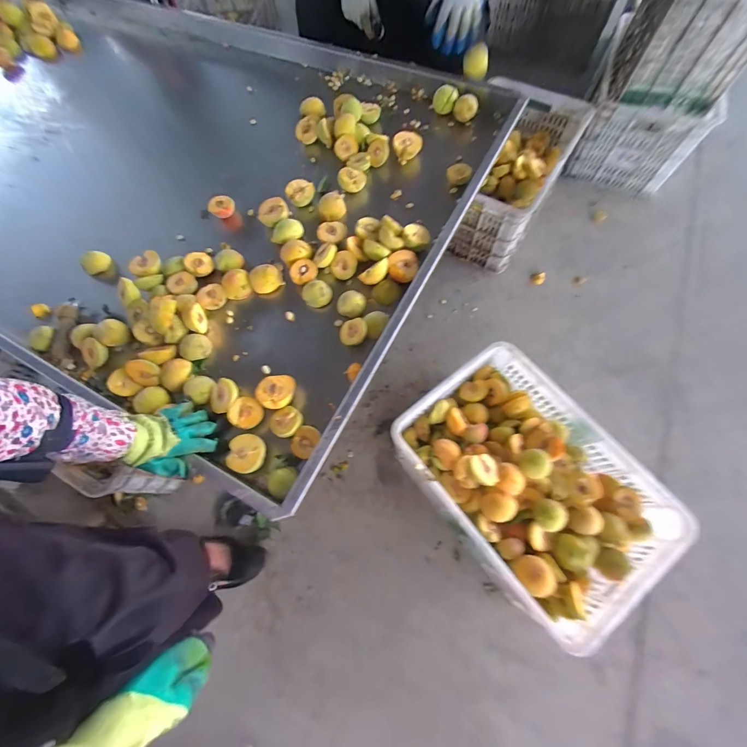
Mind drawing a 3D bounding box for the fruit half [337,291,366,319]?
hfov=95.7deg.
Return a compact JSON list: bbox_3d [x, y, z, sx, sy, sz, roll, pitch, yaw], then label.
[{"bbox_3d":[-0.046,-0.142,0.683,0.061,0.028,0.052,-7,70,1],"label":"fruit half"}]

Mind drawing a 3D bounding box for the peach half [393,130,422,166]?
[{"bbox_3d":[0.079,-0.553,0.824,0.066,0.041,0.062,-31,72,-7],"label":"peach half"}]

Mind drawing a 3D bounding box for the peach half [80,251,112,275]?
[{"bbox_3d":[-0.640,-0.253,0.776,0.051,0.031,0.055,-1,71,3],"label":"peach half"}]

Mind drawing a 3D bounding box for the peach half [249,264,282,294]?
[{"bbox_3d":[-0.229,-0.203,0.712,0.063,0.043,0.047,-31,72,-7],"label":"peach half"}]

